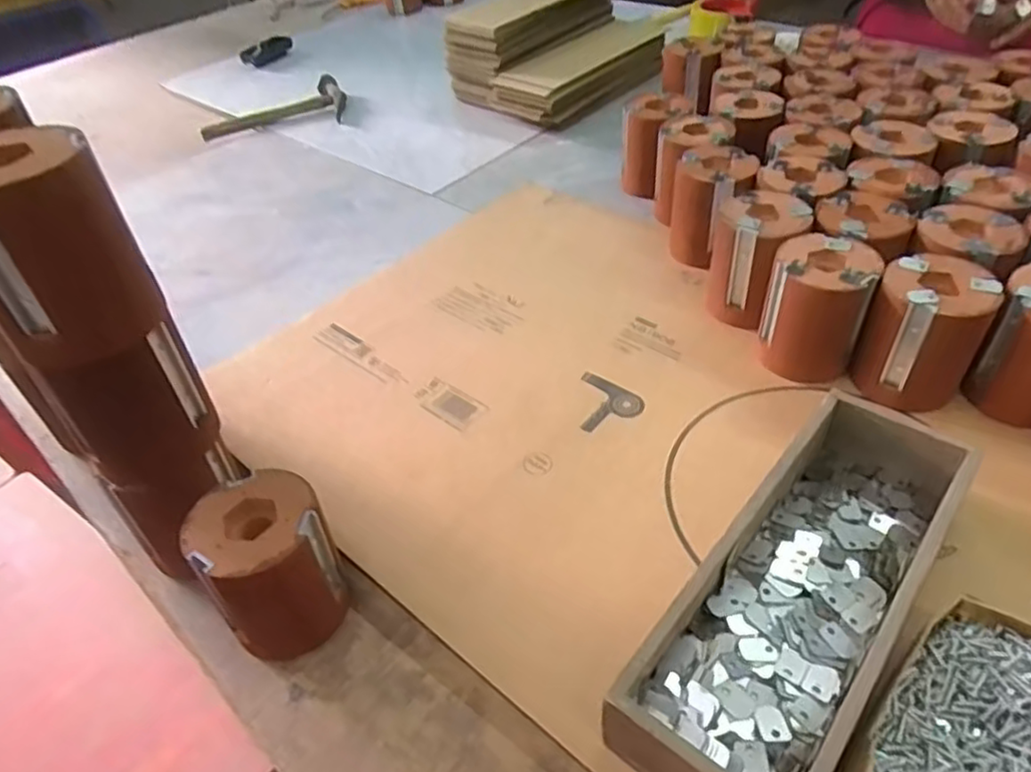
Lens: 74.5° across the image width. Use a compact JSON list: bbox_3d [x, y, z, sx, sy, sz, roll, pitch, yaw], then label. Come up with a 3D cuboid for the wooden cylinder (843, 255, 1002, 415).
[{"bbox_3d":[0.322,-0.041,0.537,0.076,0.100,0.075,30,54,33],"label":"wooden cylinder"}]

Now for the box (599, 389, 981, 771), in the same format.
[{"bbox_3d":[0.175,0.123,0.408,0.098,0.068,0.300,27,52,31],"label":"box"}]

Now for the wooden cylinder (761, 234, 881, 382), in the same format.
[{"bbox_3d":[0.252,-0.063,0.570,0.076,0.097,0.076,21,49,27],"label":"wooden cylinder"}]

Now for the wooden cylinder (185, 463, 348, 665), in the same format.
[{"bbox_3d":[-0.156,0.117,0.437,0.081,0.103,0.073,-34,49,-26],"label":"wooden cylinder"}]

